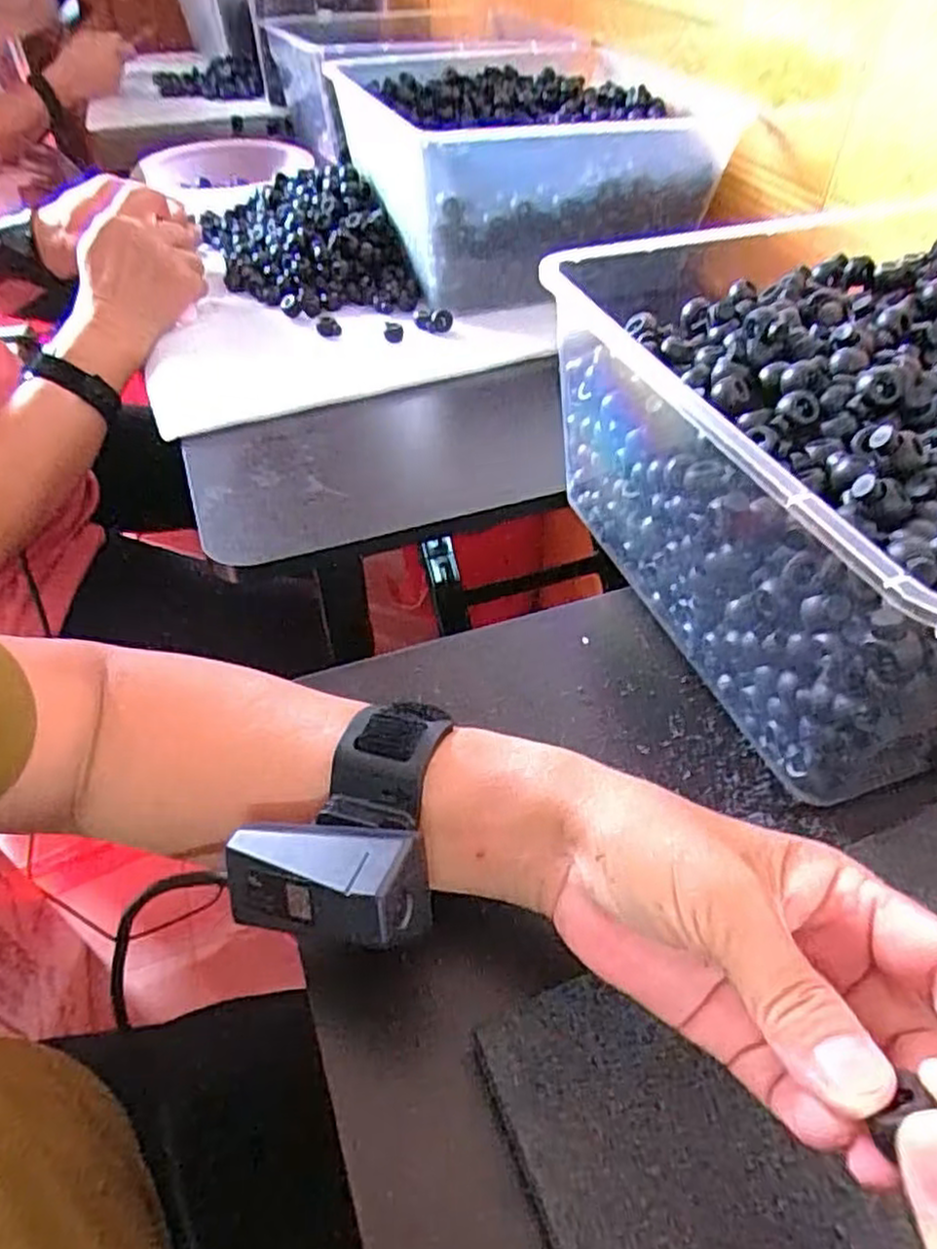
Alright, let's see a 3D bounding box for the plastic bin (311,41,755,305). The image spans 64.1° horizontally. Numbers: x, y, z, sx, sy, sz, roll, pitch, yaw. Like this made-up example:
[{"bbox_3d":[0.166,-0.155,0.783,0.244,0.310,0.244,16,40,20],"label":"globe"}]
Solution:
[{"bbox_3d":[0.055,-0.459,0.737,0.320,0.138,0.328,-15,48,-13],"label":"plastic bin"}]

